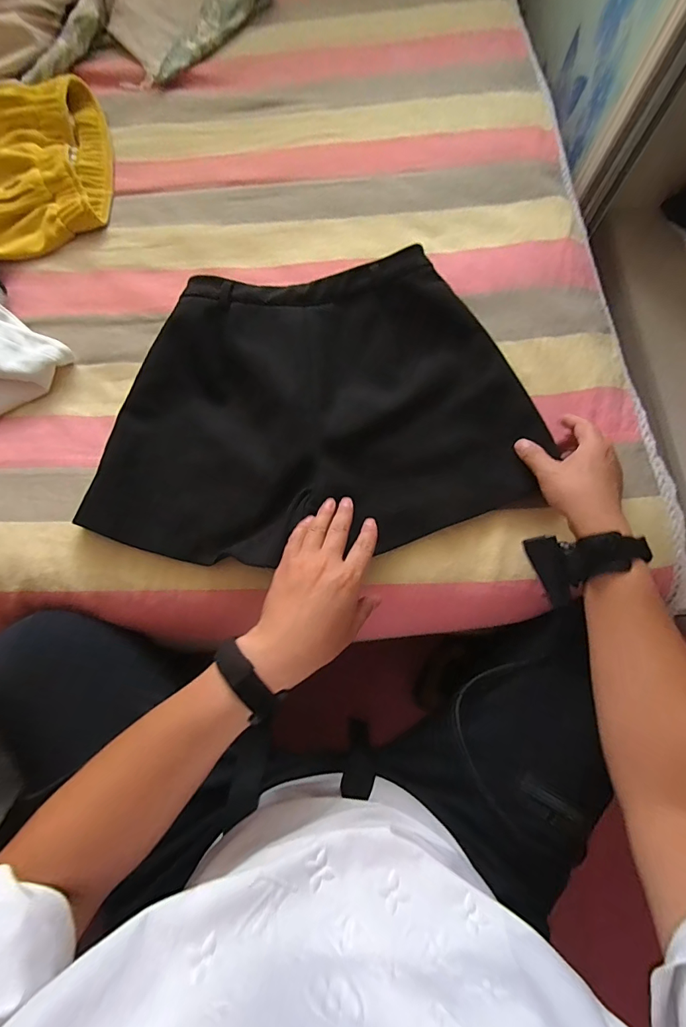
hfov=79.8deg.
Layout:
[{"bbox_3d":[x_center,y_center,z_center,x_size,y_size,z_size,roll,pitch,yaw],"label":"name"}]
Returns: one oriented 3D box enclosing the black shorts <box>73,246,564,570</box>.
[{"bbox_3d":[-0.038,-0.138,0.495,0.490,0.022,0.367,-6,75,-2],"label":"black shorts"}]

